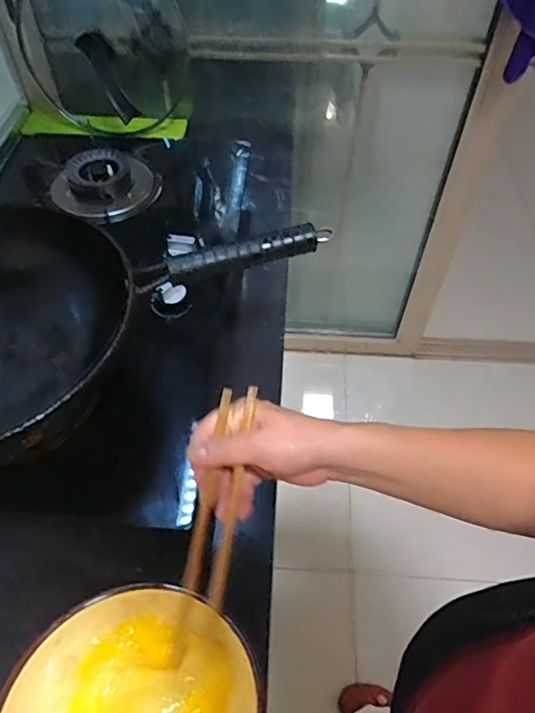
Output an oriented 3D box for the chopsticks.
[{"bbox_3d":[-0.042,0.136,0.415,0.036,0.019,0.226,12,93,8],"label":"chopsticks"}]

